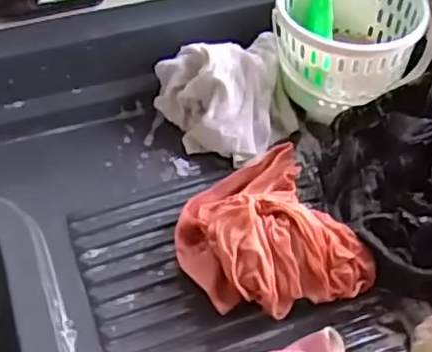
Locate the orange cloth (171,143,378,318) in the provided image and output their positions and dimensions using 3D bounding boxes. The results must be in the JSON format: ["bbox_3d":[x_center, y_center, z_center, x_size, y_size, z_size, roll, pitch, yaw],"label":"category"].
[{"bbox_3d":[0.039,0.045,0.530,0.128,0.068,0.142,-21,54,-19],"label":"orange cloth"}]

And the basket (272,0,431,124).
[{"bbox_3d":[0.127,-0.130,0.650,0.137,0.090,0.138,1,50,-1],"label":"basket"}]

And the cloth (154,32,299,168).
[{"bbox_3d":[0.015,-0.072,0.633,0.122,0.073,0.113,-13,51,-13],"label":"cloth"}]

